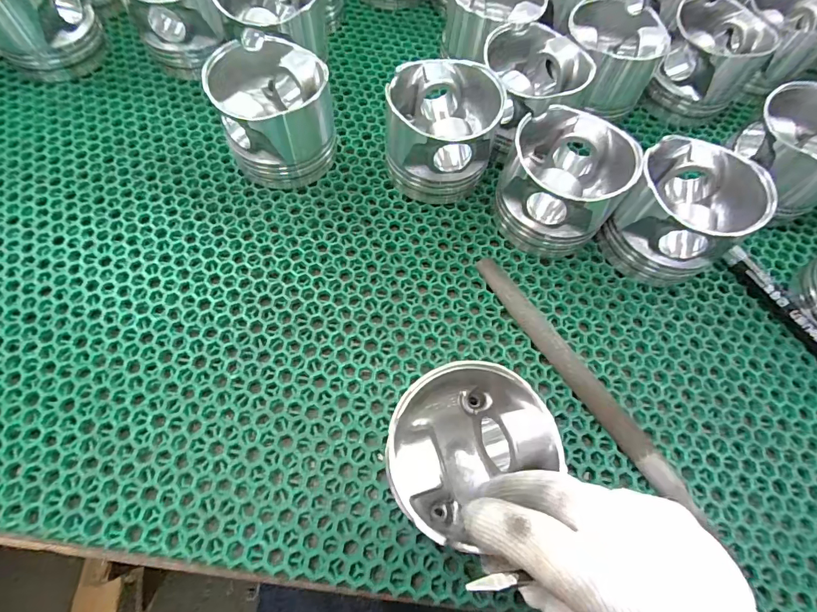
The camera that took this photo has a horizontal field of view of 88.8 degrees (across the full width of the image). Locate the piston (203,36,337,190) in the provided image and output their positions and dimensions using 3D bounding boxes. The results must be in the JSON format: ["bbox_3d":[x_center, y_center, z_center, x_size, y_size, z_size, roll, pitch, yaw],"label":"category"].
[{"bbox_3d":[-0.104,-0.153,0.336,0.084,0.073,0.082,-8,66,-7],"label":"piston"}]

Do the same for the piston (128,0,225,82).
[{"bbox_3d":[-0.211,-0.268,0.386,0.088,0.069,0.093,-14,67,-9],"label":"piston"}]

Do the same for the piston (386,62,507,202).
[{"bbox_3d":[0.027,-0.140,0.338,0.086,0.073,0.084,1,66,-3],"label":"piston"}]

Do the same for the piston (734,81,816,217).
[{"bbox_3d":[0.311,-0.124,0.345,0.084,0.075,0.079,1,66,-3],"label":"piston"}]

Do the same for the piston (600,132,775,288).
[{"bbox_3d":[0.202,-0.070,0.315,0.082,0.074,0.084,1,66,-3],"label":"piston"}]

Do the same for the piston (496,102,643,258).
[{"bbox_3d":[0.116,-0.093,0.322,0.084,0.072,0.082,1,66,-3],"label":"piston"}]

